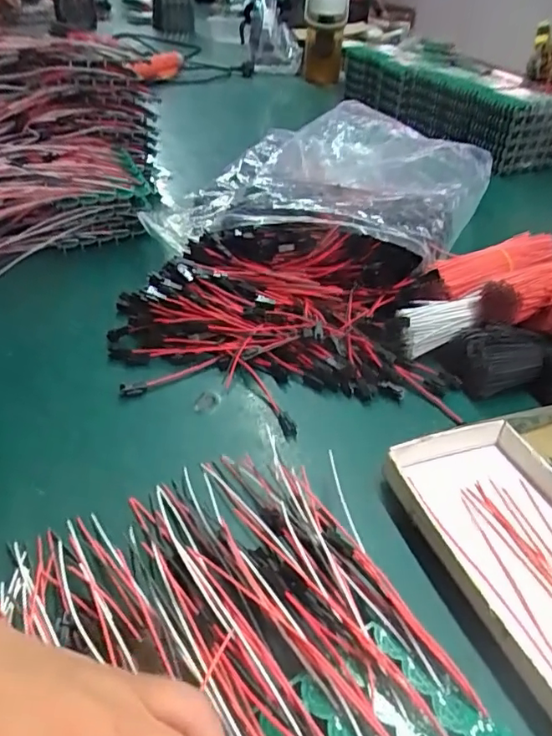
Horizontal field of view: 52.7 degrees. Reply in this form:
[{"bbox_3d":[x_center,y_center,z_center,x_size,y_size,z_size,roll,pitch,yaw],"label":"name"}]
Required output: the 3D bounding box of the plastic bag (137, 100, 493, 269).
[{"bbox_3d":[0.062,-0.212,0.608,0.289,0.058,0.336,12,39,23],"label":"plastic bag"}]

